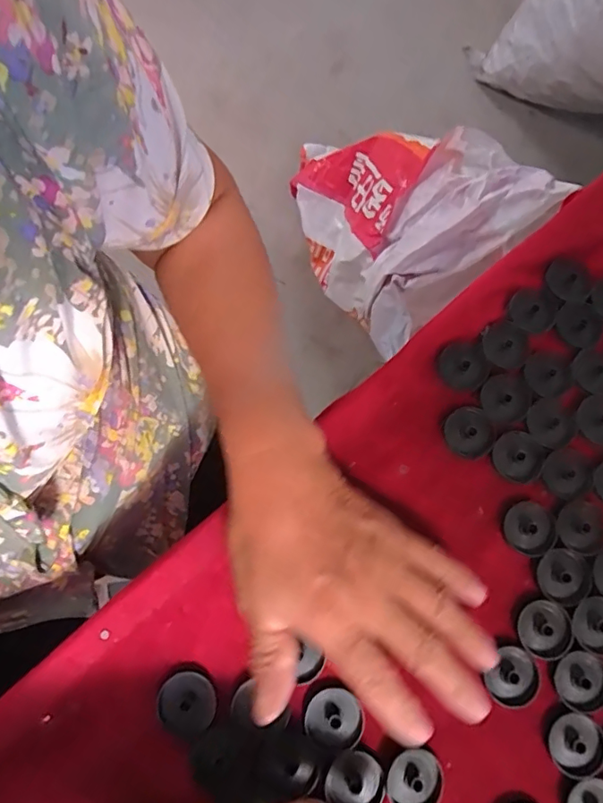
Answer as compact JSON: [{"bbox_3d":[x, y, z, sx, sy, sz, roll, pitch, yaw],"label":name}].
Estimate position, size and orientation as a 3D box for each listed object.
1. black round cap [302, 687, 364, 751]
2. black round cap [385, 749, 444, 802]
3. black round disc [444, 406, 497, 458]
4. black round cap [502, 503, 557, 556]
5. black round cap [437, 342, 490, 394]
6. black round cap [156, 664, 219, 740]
[{"bbox_3d":[0.019,0.185,0.292,0.034,0.005,0.031,0,77,0],"label":"black round cap"},{"bbox_3d":[0.065,0.217,0.285,0.033,0.008,0.032,0,77,0],"label":"black round cap"},{"bbox_3d":[0.112,0.020,0.332,0.031,0.010,0.032,0,77,0],"label":"black round disc"},{"bbox_3d":[0.147,0.082,0.323,0.031,0.007,0.032,0,77,0],"label":"black round cap"},{"bbox_3d":[0.110,-0.024,0.340,0.031,0.004,0.033,0,77,0],"label":"black round cap"},{"bbox_3d":[-0.066,0.175,0.292,0.033,0.005,0.035,0,77,0],"label":"black round cap"}]

